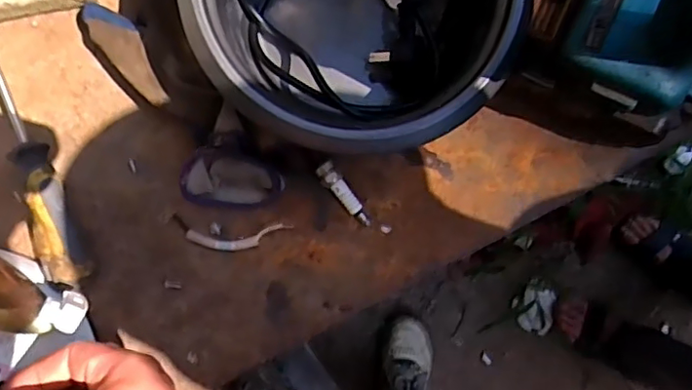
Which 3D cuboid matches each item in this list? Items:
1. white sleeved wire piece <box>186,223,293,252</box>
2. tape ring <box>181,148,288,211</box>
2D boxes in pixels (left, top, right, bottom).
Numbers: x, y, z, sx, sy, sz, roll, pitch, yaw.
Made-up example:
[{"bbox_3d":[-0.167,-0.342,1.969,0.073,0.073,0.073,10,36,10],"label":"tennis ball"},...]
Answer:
[{"bbox_3d":[-0.076,0.031,0.415,0.074,0.005,0.017,-4,85,2],"label":"white sleeved wire piece"},{"bbox_3d":[-0.078,-0.010,0.406,0.069,0.024,0.038,9,85,3],"label":"tape ring"}]

